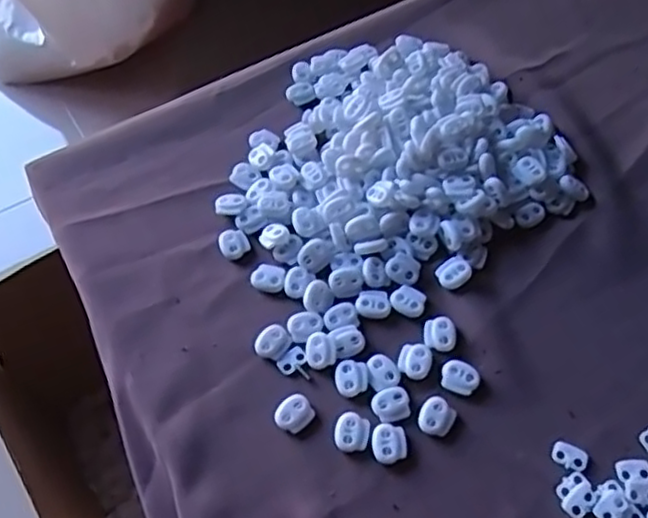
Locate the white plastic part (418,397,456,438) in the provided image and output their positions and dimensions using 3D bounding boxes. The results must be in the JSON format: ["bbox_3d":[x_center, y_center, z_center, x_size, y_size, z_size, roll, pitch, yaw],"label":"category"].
[{"bbox_3d":[0.065,0.091,0.391,0.019,0.004,0.022,30,65,19],"label":"white plastic part"}]

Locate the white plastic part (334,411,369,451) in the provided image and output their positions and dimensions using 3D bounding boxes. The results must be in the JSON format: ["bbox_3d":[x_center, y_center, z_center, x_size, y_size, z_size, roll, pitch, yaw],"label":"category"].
[{"bbox_3d":[0.016,0.098,0.389,0.019,0.004,0.021,4,59,5],"label":"white plastic part"}]

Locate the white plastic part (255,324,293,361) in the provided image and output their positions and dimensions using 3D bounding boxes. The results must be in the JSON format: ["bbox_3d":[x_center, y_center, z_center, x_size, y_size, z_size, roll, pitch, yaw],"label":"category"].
[{"bbox_3d":[-0.031,0.052,0.420,0.019,0.008,0.022,38,67,22],"label":"white plastic part"}]

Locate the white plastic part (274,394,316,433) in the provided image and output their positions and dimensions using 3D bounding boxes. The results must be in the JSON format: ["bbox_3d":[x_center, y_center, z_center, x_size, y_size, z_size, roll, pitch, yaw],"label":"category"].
[{"bbox_3d":[-0.017,0.091,0.397,0.022,0.007,0.019,-39,65,-19],"label":"white plastic part"}]

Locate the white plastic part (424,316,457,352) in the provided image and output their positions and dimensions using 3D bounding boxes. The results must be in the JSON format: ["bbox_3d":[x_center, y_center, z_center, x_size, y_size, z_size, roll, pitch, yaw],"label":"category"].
[{"bbox_3d":[0.071,0.045,0.418,0.020,0.004,0.022,5,59,5],"label":"white plastic part"}]

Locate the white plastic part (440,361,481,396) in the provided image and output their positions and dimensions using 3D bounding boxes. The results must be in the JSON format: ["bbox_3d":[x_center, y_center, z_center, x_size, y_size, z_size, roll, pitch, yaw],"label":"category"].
[{"bbox_3d":[0.081,0.070,0.403,0.022,0.004,0.019,16,61,12],"label":"white plastic part"}]

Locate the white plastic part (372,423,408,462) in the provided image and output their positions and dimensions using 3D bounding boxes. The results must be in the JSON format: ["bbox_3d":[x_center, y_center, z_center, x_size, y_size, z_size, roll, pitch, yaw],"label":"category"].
[{"bbox_3d":[0.037,0.103,0.385,0.020,0.004,0.021,-1,59,2],"label":"white plastic part"}]

